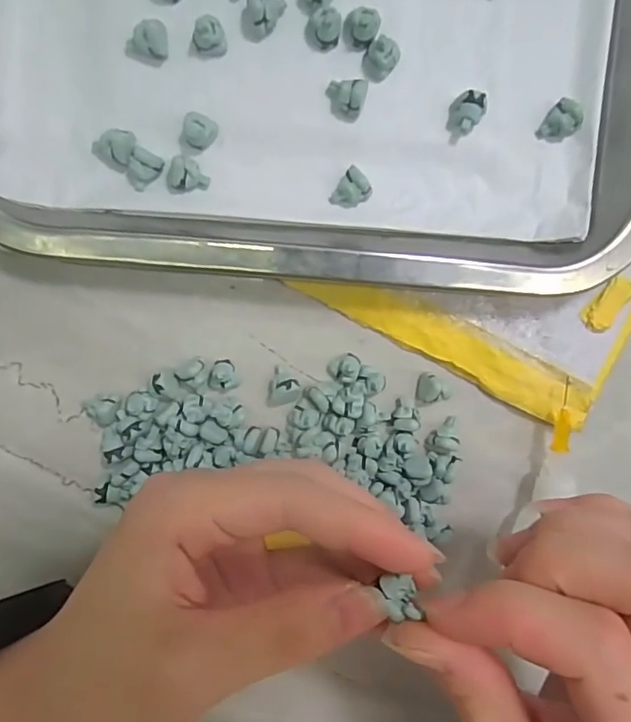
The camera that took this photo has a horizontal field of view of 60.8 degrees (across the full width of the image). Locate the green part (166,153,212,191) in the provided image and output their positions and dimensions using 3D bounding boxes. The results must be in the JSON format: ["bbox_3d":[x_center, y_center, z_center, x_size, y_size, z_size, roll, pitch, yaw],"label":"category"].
[{"bbox_3d":[-0.048,-0.069,0.203,0.014,0.009,0.011,19,95,-6],"label":"green part"}]

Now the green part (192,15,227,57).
[{"bbox_3d":[-0.039,-0.119,0.198,0.012,0.013,0.009,-19,98,-1],"label":"green part"}]

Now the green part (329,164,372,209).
[{"bbox_3d":[0.015,-0.066,0.207,0.012,0.009,0.016,33,94,-7],"label":"green part"}]

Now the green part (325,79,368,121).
[{"bbox_3d":[0.012,-0.098,0.202,0.015,0.011,0.012,3,97,-4],"label":"green part"}]

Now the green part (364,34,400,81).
[{"bbox_3d":[0.025,-0.113,0.199,0.011,0.012,0.012,0,97,-4],"label":"green part"}]

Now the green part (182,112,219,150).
[{"bbox_3d":[-0.043,-0.087,0.202,0.011,0.012,0.013,11,96,-5],"label":"green part"}]

